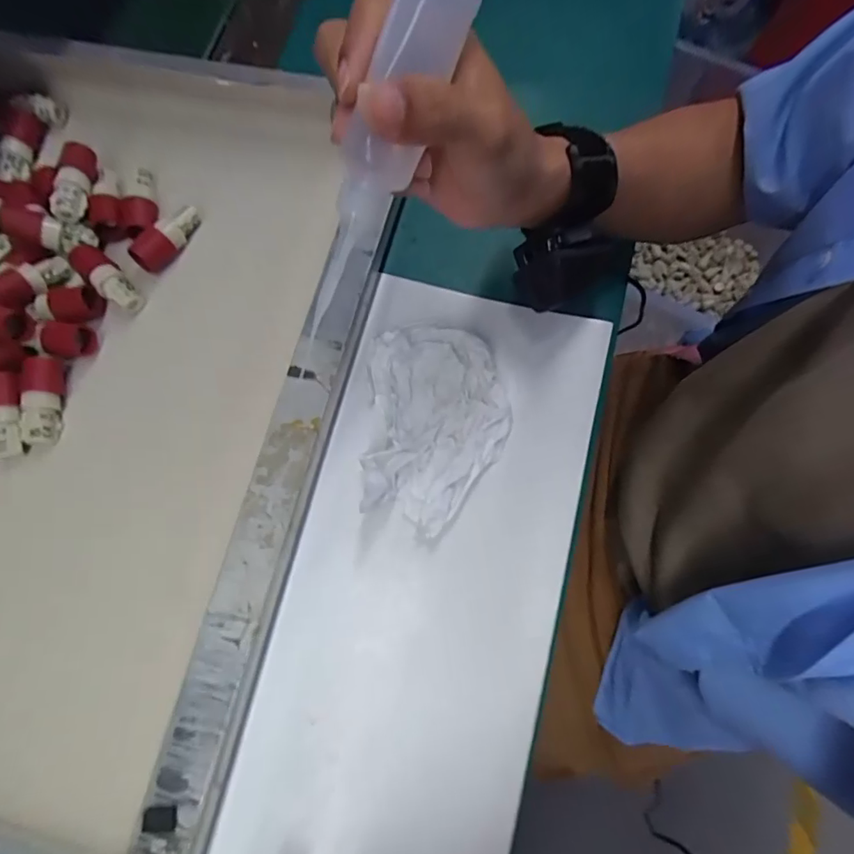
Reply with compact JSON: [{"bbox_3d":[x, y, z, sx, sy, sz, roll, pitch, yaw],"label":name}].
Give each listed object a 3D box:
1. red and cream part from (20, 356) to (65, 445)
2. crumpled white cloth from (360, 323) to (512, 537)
[{"bbox_3d":[-0.241,-0.016,0.321,0.018,0.020,0.053,-2,75,0],"label":"red and cream part"},{"bbox_3d":[0.006,-0.003,0.319,0.086,0.033,0.124,3,75,1],"label":"crumpled white cloth"}]

